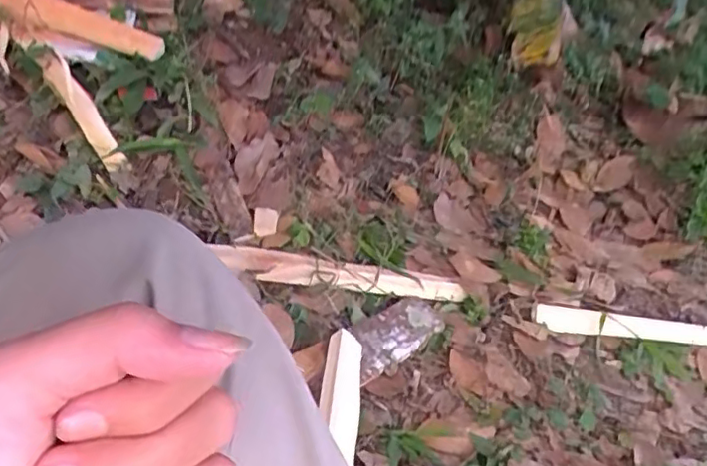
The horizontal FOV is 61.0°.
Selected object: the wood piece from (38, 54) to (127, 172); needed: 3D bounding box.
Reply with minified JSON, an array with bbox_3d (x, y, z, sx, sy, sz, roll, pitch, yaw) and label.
[{"bbox_3d":[-0.465,-0.208,1.038,0.042,0.025,0.226,-34,93,-42],"label":"wood piece"}]

